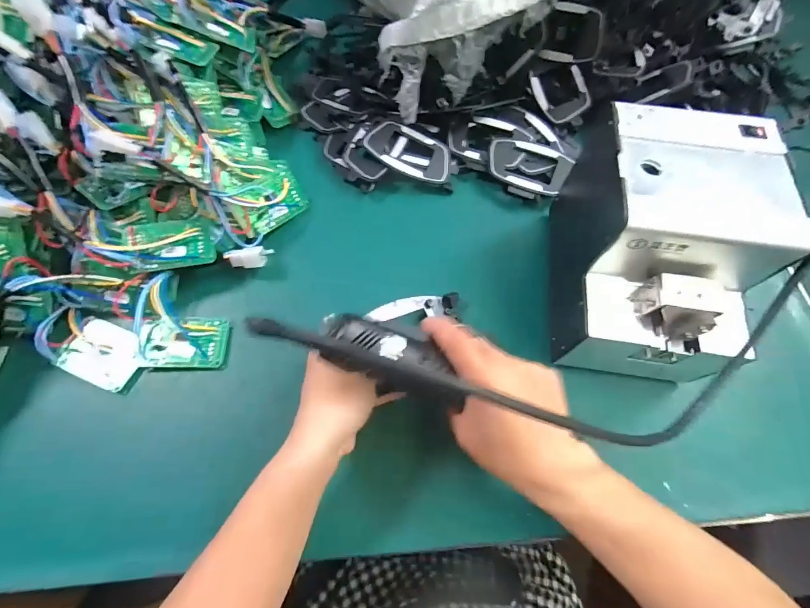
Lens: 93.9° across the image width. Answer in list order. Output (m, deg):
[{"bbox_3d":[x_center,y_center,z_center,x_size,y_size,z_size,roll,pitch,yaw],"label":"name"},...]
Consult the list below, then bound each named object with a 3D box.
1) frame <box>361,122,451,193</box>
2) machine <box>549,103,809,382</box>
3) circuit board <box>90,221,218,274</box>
[{"bbox_3d":[0.009,-0.175,0.437,0.112,0.009,0.058,25,69,7],"label":"frame"},{"bbox_3d":[0.207,-0.042,0.320,0.133,0.141,0.195,5,67,2],"label":"machine"},{"bbox_3d":[-0.231,-0.056,0.357,0.092,0.011,0.049,-10,71,-17],"label":"circuit board"}]

